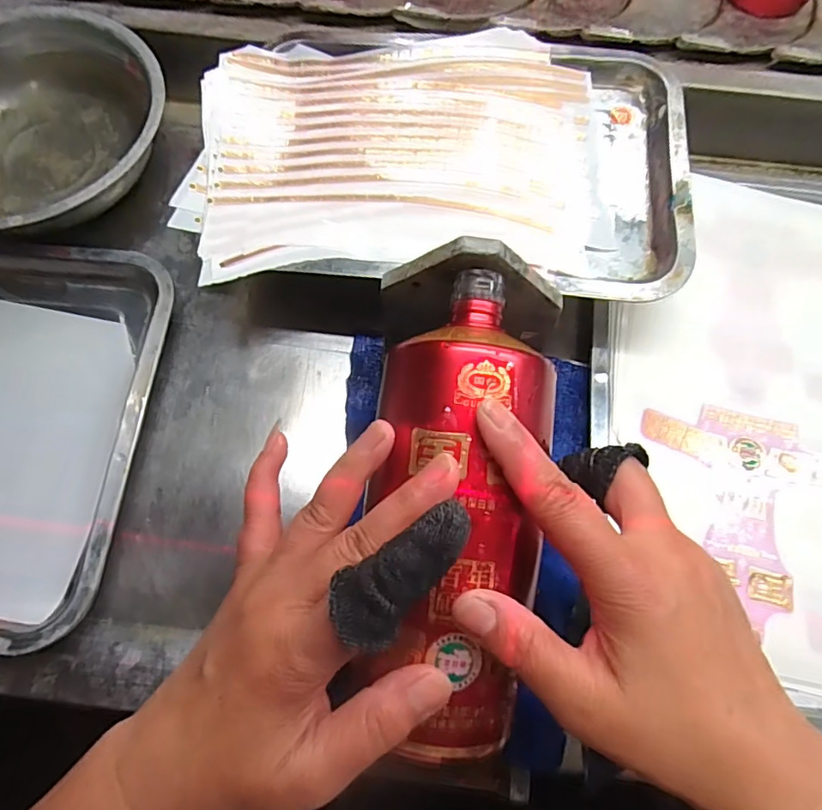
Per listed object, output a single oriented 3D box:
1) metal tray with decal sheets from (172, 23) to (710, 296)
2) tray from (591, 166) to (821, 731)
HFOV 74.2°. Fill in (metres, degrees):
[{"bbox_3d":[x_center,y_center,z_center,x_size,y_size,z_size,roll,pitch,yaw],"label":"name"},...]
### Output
[{"bbox_3d":[0.018,-0.166,0.362,0.312,0.023,0.207,2,72,1],"label":"metal tray with decal sheets"},{"bbox_3d":[0.259,0.005,0.350,0.274,0.023,0.372,8,73,3],"label":"tray"}]

